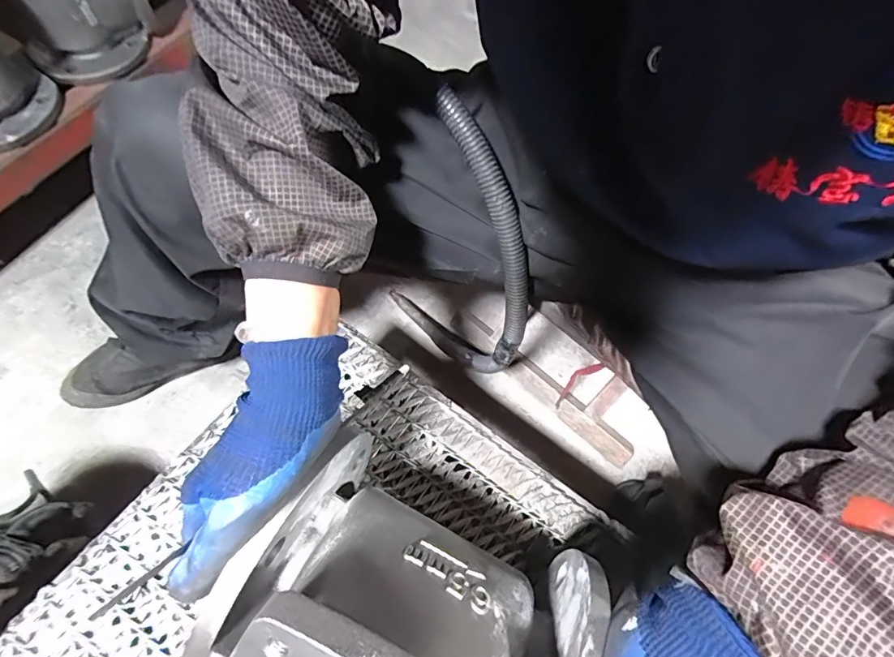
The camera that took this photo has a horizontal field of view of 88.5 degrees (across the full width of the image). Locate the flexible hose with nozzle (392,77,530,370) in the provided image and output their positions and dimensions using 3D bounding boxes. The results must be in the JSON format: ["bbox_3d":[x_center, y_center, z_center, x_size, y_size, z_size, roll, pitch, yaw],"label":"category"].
[{"bbox_3d":[0.007,-0.059,0.500,0.040,0.390,0.210,-38,72,-18],"label":"flexible hose with nozzle"}]

